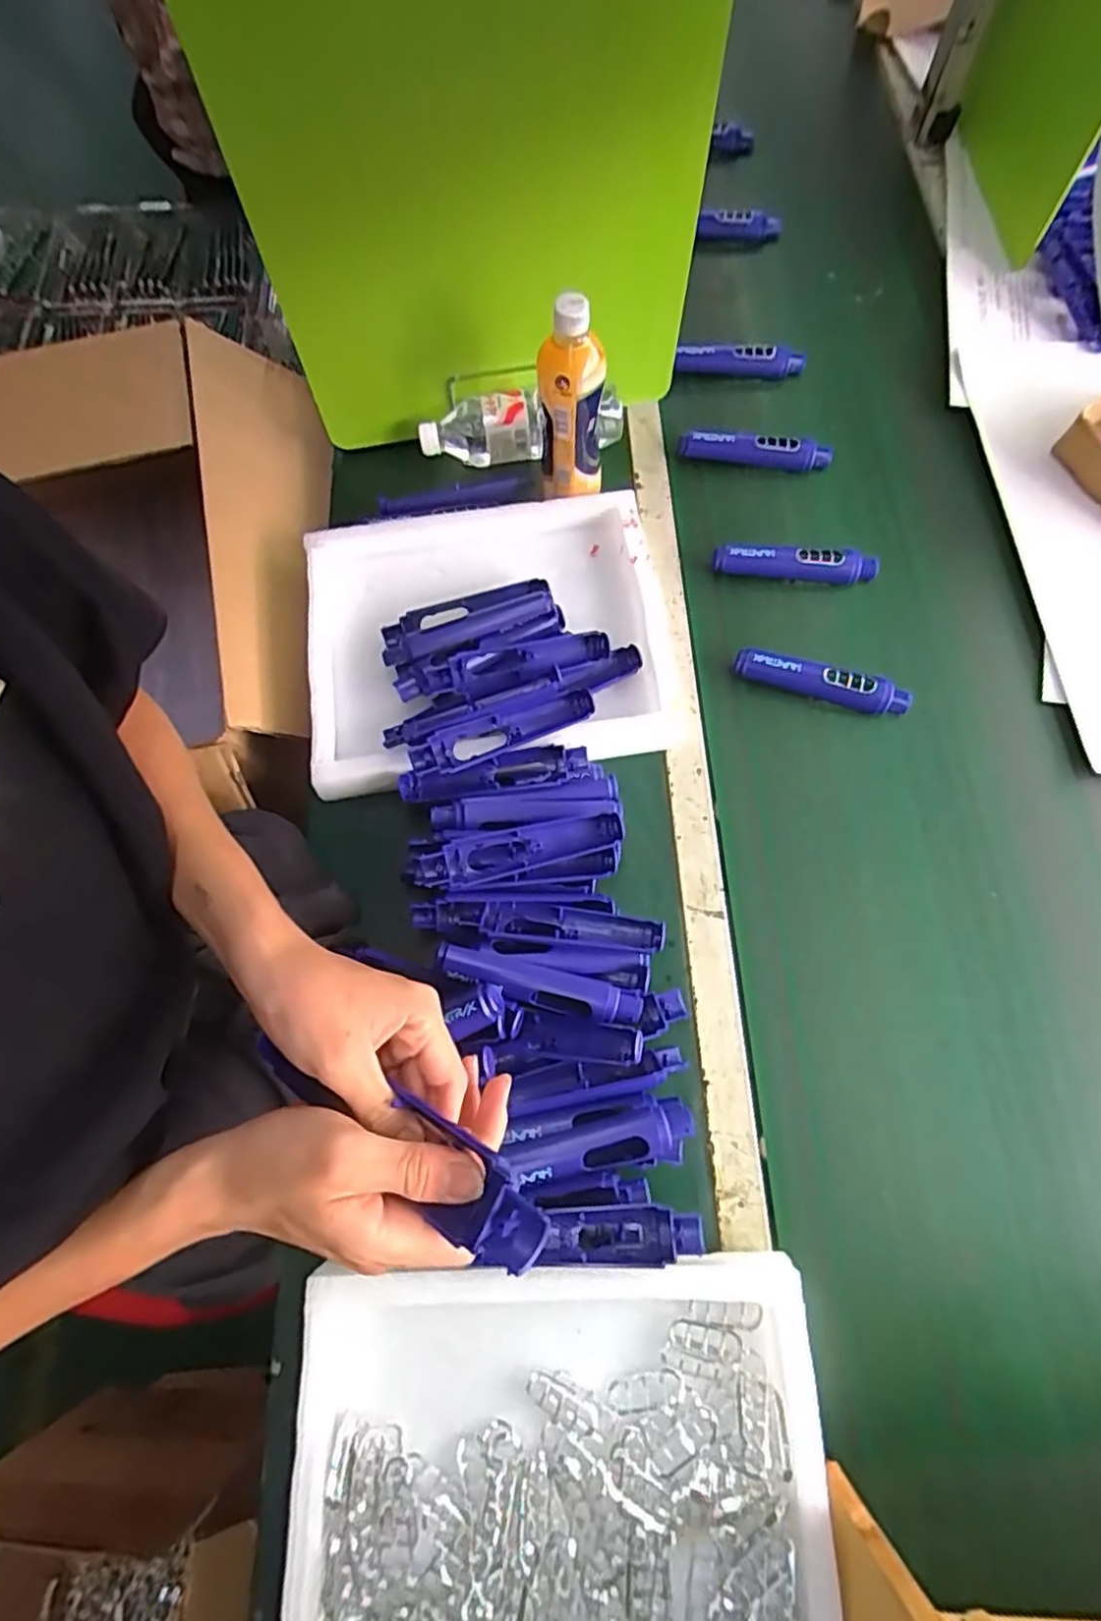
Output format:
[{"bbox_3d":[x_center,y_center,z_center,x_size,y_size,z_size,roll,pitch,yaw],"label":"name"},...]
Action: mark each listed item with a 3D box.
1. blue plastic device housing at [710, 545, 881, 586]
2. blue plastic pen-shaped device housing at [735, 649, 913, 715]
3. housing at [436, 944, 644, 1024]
[{"bbox_3d":[0.259,-0.262,0.731,0.168,0.031,0.024,7,71,4],"label":"blue plastic device housing"},{"bbox_3d":[0.271,-0.130,0.682,0.170,0.029,0.029,17,72,7],"label":"blue plastic pen-shaped device housing"},{"bbox_3d":[-0.009,0.144,0.566,0.168,0.021,0.032,14,72,6],"label":"housing"}]

